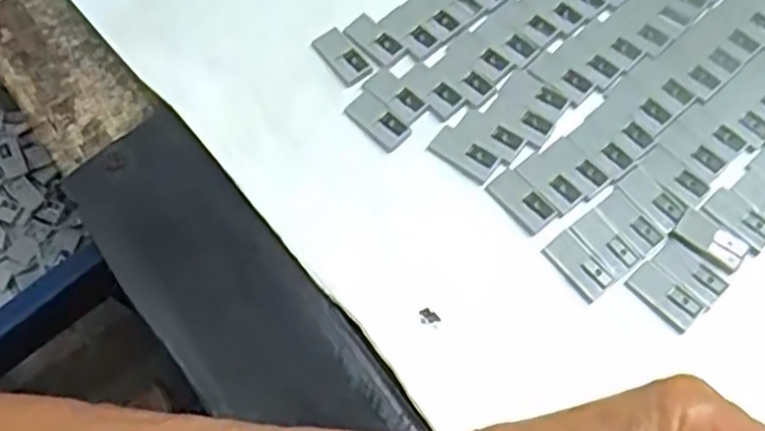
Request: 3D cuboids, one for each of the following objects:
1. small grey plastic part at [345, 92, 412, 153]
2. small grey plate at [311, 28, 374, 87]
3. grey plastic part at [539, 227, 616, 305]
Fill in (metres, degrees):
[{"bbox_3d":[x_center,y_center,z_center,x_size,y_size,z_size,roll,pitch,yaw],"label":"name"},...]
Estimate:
[{"bbox_3d":[-0.002,-0.039,0.302,0.029,0.004,0.013,42,77,14],"label":"small grey plastic part"},{"bbox_3d":[-0.018,-0.069,0.314,0.014,0.004,0.028,-37,74,-11],"label":"small grey plate"},{"bbox_3d":[0.076,0.020,0.281,0.014,0.004,0.027,-39,74,-11],"label":"grey plastic part"}]

